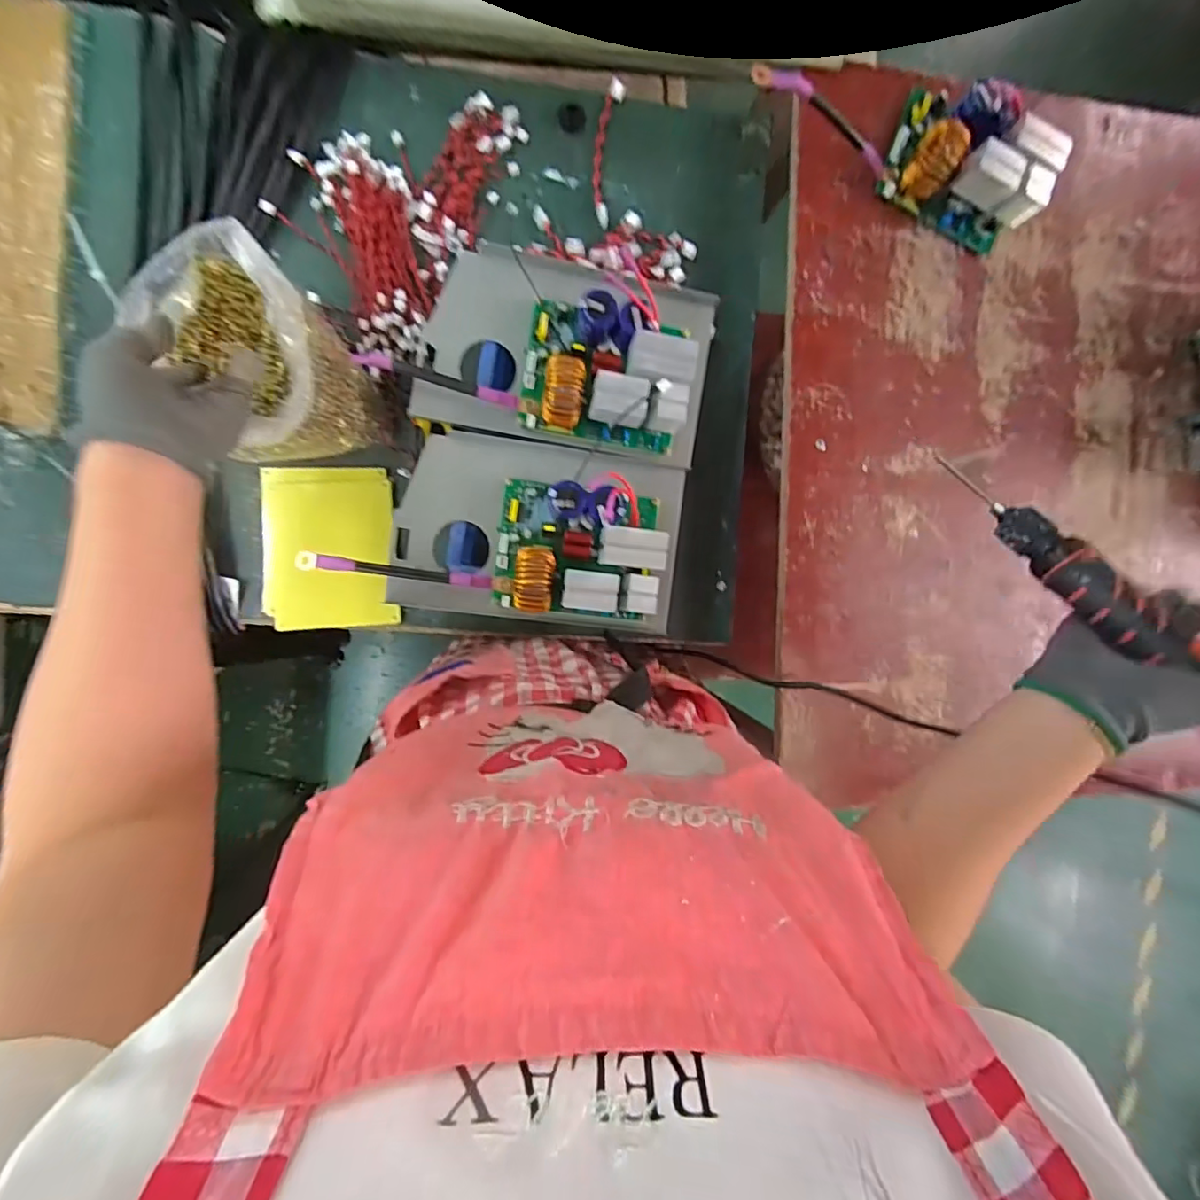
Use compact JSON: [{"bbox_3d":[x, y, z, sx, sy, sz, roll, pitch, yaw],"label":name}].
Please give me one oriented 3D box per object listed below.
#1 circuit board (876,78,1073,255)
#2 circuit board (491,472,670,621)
[{"bbox_3d":[0.380,-0.458,0.558,0.154,0.070,0.116,24,89,-8],"label":"circuit board"},{"bbox_3d":[-0.020,-0.045,0.502,0.153,0.069,0.130,5,92,-8],"label":"circuit board"}]

